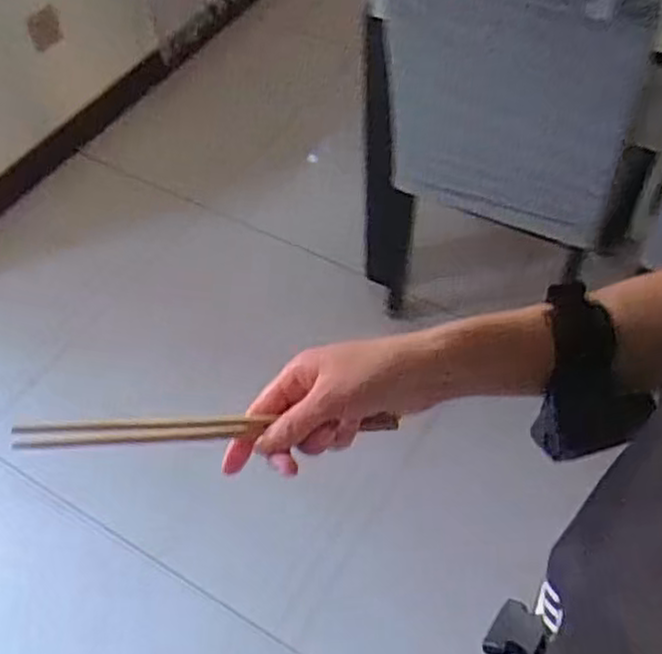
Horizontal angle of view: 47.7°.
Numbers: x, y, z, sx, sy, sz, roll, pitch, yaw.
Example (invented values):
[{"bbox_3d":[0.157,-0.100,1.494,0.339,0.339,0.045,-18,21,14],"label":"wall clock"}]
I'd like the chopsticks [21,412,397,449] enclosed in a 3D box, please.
[{"bbox_3d":[-0.074,0.064,0.467,0.234,0.020,0.011,-1,52,-10],"label":"chopsticks"}]

